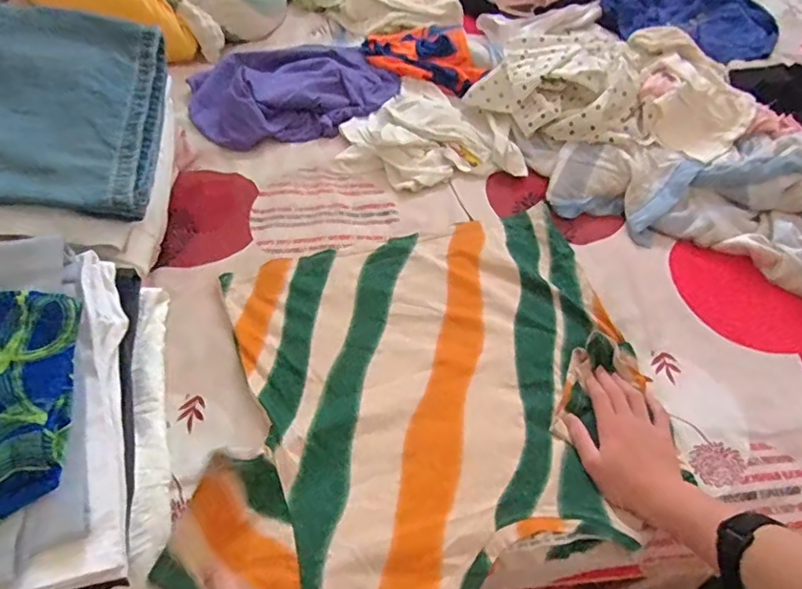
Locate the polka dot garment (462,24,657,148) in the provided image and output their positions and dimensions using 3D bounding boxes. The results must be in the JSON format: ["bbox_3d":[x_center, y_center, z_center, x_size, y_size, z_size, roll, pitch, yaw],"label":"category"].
[{"bbox_3d":[0.299,-0.386,0.981,0.310,0.090,0.258,19,52,13],"label":"polka dot garment"}]

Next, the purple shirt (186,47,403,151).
[{"bbox_3d":[-0.199,-0.389,1.007,0.371,0.059,0.261,-19,56,-17],"label":"purple shirt"}]

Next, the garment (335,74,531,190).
[{"bbox_3d":[0.038,-0.294,0.950,0.306,0.051,0.272,-10,52,-11],"label":"garment"}]

